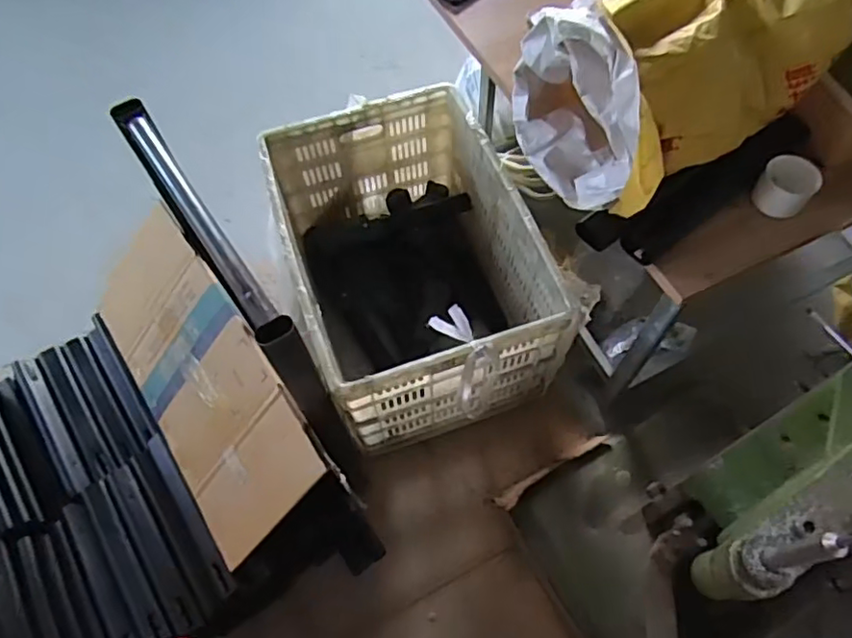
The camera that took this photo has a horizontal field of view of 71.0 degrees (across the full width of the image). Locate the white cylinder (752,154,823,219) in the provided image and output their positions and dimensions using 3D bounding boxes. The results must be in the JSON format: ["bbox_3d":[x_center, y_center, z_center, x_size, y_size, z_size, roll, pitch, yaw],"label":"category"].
[{"bbox_3d":[0.458,-0.169,0.761,0.065,0.053,0.052,38,69,19],"label":"white cylinder"}]

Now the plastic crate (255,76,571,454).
[{"bbox_3d":[-0.041,-0.115,1.376,0.469,0.412,0.685,-17,63,-7],"label":"plastic crate"}]

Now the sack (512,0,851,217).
[{"bbox_3d":[0.301,-0.305,0.716,0.339,0.186,0.222,-31,65,-14],"label":"sack"}]

